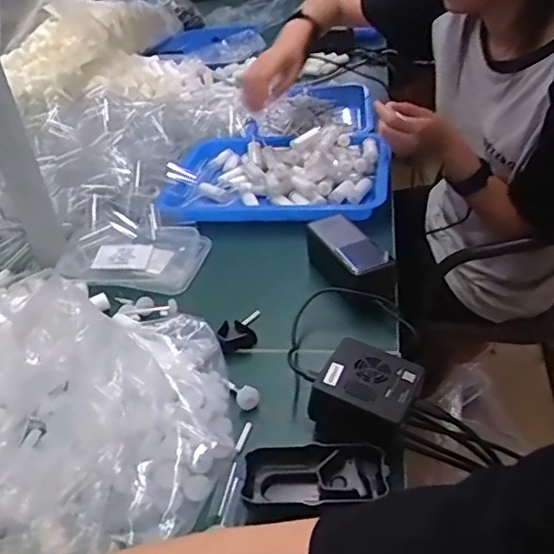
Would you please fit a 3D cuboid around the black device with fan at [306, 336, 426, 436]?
[{"bbox_3d":[0.076,0.098,0.504,0.076,0.034,0.080,21,45,21],"label":"black device with fan"}]

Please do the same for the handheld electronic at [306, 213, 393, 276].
[{"bbox_3d":[0.084,-0.040,0.687,0.047,0.013,0.117,-19,36,-17],"label":"handheld electronic"}]

